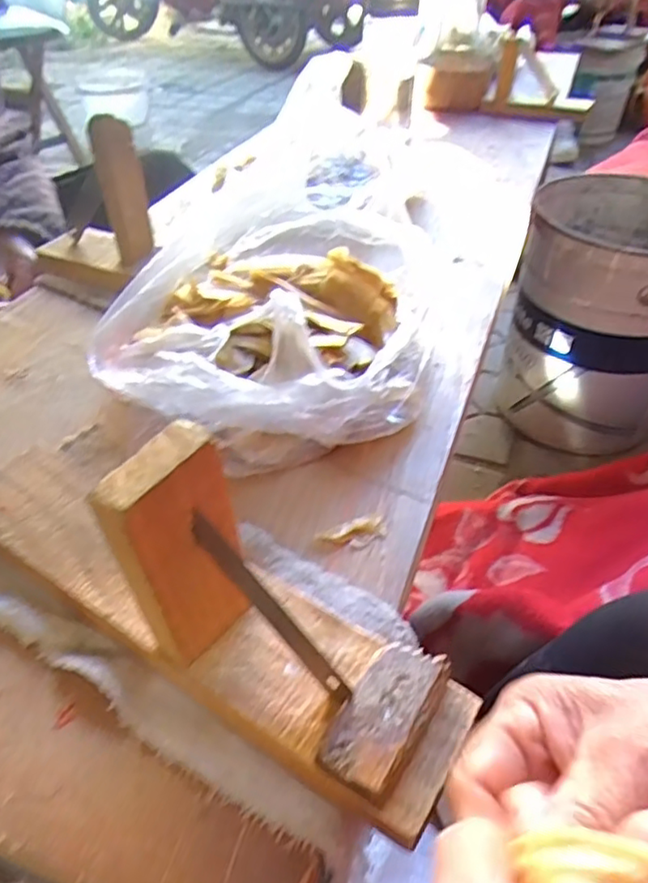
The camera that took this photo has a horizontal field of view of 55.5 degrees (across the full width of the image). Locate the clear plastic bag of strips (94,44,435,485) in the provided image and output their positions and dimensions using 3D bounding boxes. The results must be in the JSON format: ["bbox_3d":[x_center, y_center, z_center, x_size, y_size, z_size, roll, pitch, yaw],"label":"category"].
[{"bbox_3d":[-0.024,-0.086,0.418,0.193,0.077,0.246,13,43,15],"label":"clear plastic bag of strips"}]

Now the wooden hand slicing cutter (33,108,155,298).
[{"bbox_3d":[-0.199,-0.200,0.513,0.098,0.125,0.066,30,50,29],"label":"wooden hand slicing cutter"}]

